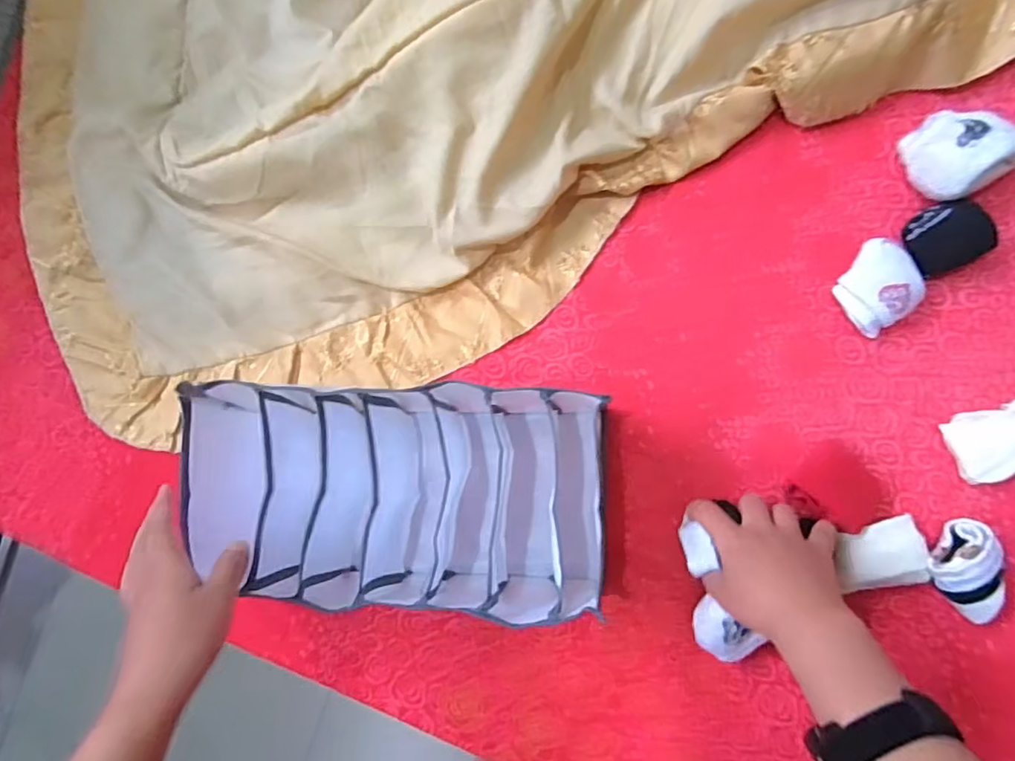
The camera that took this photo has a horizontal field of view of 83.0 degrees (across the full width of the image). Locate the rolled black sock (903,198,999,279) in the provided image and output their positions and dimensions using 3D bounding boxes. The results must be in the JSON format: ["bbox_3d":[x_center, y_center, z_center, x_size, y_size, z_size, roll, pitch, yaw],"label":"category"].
[{"bbox_3d":[0.383,-0.124,0.504,0.057,0.040,0.057,-1,86,7],"label":"rolled black sock"}]

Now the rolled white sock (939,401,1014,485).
[{"bbox_3d":[0.418,0.051,0.490,0.070,0.041,0.059,-21,84,5],"label":"rolled white sock"}]

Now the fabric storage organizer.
[{"bbox_3d":[-0.090,0.100,0.516,0.350,0.115,0.187,1,86,7],"label":"fabric storage organizer"}]

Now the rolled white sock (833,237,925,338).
[{"bbox_3d":[0.327,-0.083,0.510,0.060,0.043,0.068,-39,82,3],"label":"rolled white sock"}]

